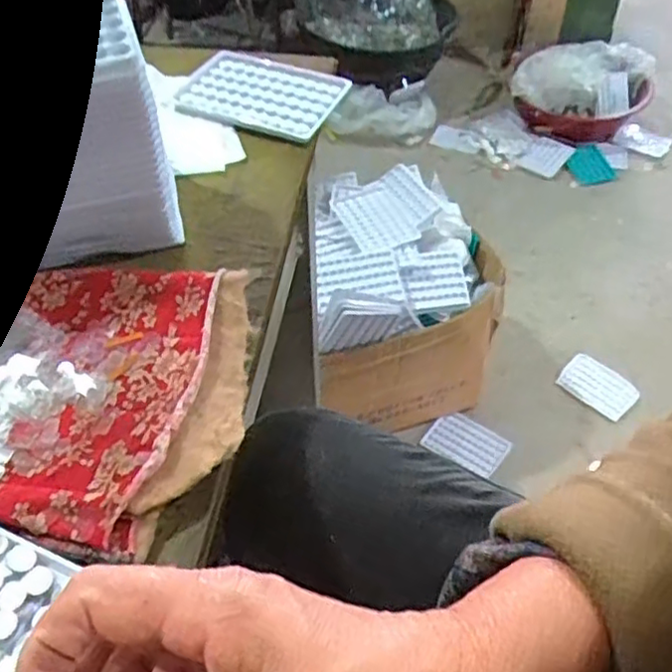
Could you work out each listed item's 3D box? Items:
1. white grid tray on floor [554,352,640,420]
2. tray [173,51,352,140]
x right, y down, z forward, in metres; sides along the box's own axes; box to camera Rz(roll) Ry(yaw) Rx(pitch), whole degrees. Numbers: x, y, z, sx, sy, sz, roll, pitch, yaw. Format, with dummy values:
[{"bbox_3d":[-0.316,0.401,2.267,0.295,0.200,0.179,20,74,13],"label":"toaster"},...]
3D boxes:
[{"bbox_3d":[0.482,0.090,1.242,0.131,0.011,0.086,38,68,23],"label":"white grid tray on floor"},{"bbox_3d":[-0.059,-0.203,0.562,0.124,0.007,0.101,15,51,11],"label":"tray"}]

